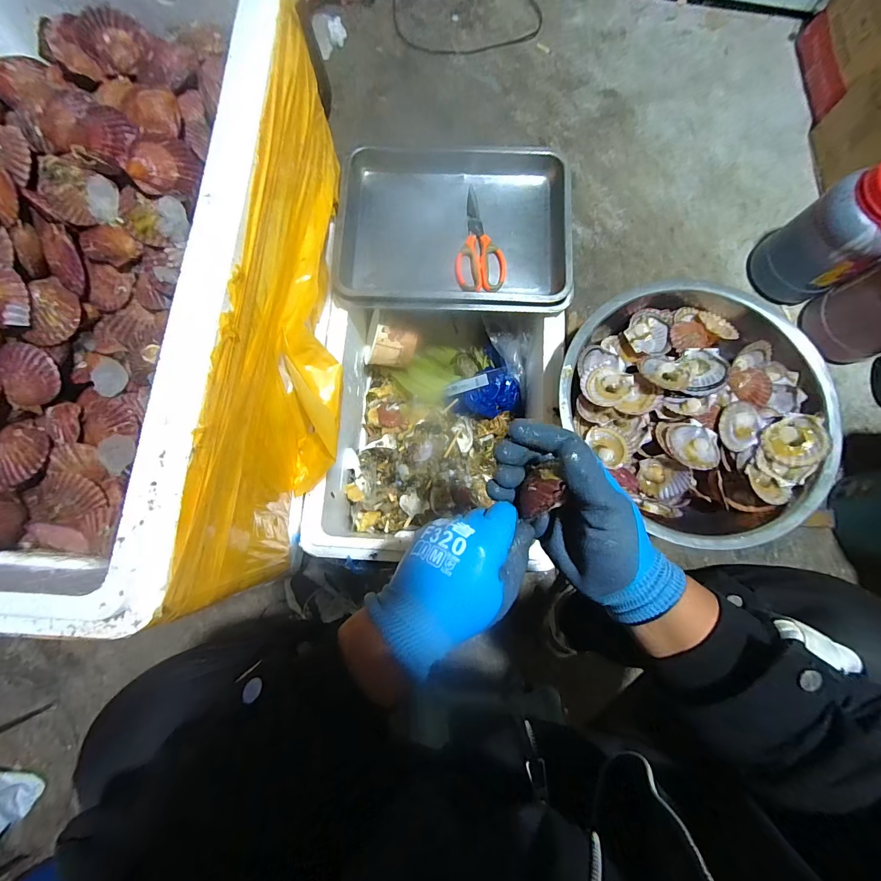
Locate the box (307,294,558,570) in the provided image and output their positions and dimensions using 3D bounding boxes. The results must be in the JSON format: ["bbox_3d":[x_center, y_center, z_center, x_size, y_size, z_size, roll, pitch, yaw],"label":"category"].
[{"bbox_3d":[-0.007,-0.031,0.712,0.389,0.210,0.445,2,79,-1],"label":"box"}]

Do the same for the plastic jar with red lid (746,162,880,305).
[{"bbox_3d":[0.846,-0.436,0.836,0.166,0.287,0.184,-34,82,-7],"label":"plastic jar with red lid"}]

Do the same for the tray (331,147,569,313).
[{"bbox_3d":[0.023,-0.365,0.658,0.381,0.043,0.313,2,79,-1],"label":"tray"}]

